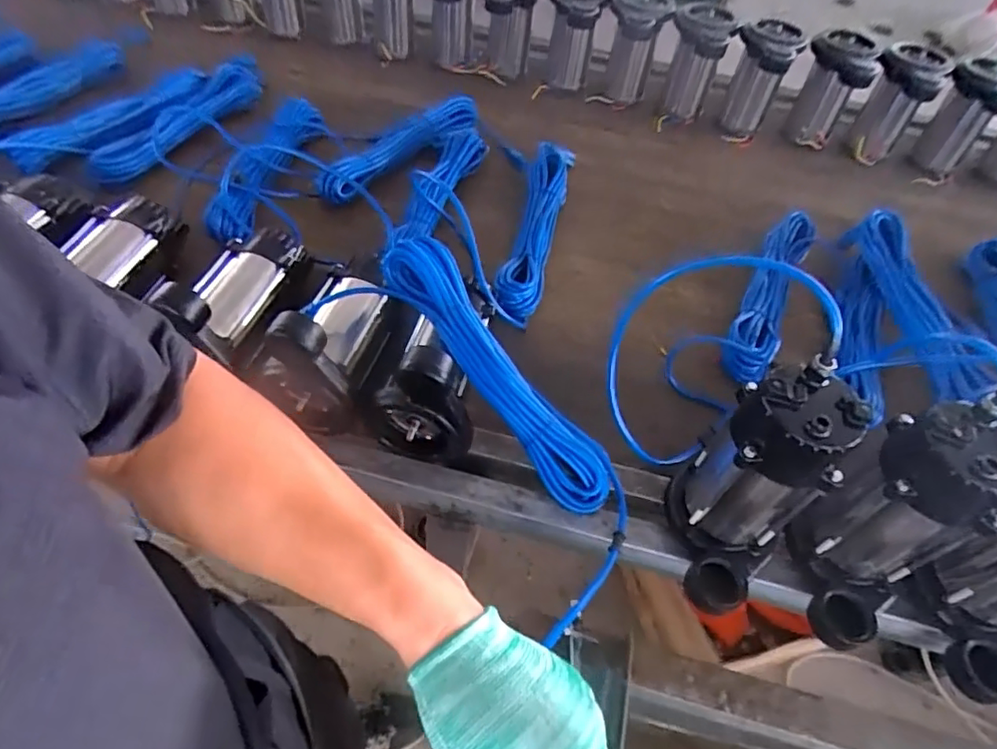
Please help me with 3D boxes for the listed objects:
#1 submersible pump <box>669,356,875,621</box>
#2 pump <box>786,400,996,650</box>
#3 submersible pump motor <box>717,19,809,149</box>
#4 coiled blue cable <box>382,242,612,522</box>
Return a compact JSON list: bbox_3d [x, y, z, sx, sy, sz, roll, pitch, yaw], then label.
[{"bbox_3d":[0.237,0.108,0.555,0.119,0.225,0.142,36,57,21],"label":"submersible pump"},{"bbox_3d":[0.364,0.142,0.540,0.126,0.224,0.116,-34,62,-27],"label":"pump"},{"bbox_3d":[0.495,-0.565,1.131,0.114,0.184,0.125,23,54,12],"label":"submersible pump motor"},{"bbox_3d":[0.000,-0.001,0.658,0.057,0.053,0.357,-37,89,-29],"label":"coiled blue cable"}]

